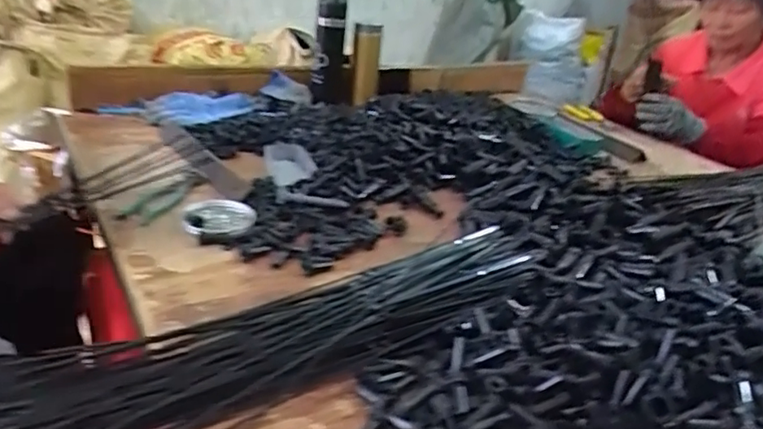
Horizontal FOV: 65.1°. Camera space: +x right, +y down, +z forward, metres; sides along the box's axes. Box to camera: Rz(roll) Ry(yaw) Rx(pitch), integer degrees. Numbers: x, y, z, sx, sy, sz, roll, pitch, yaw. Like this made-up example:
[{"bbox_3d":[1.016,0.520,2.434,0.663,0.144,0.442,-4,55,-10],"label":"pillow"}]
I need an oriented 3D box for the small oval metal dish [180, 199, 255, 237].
[{"bbox_3d":[-0.211,0.002,0.788,0.089,0.011,0.083,5,26,-3],"label":"small oval metal dish"}]

